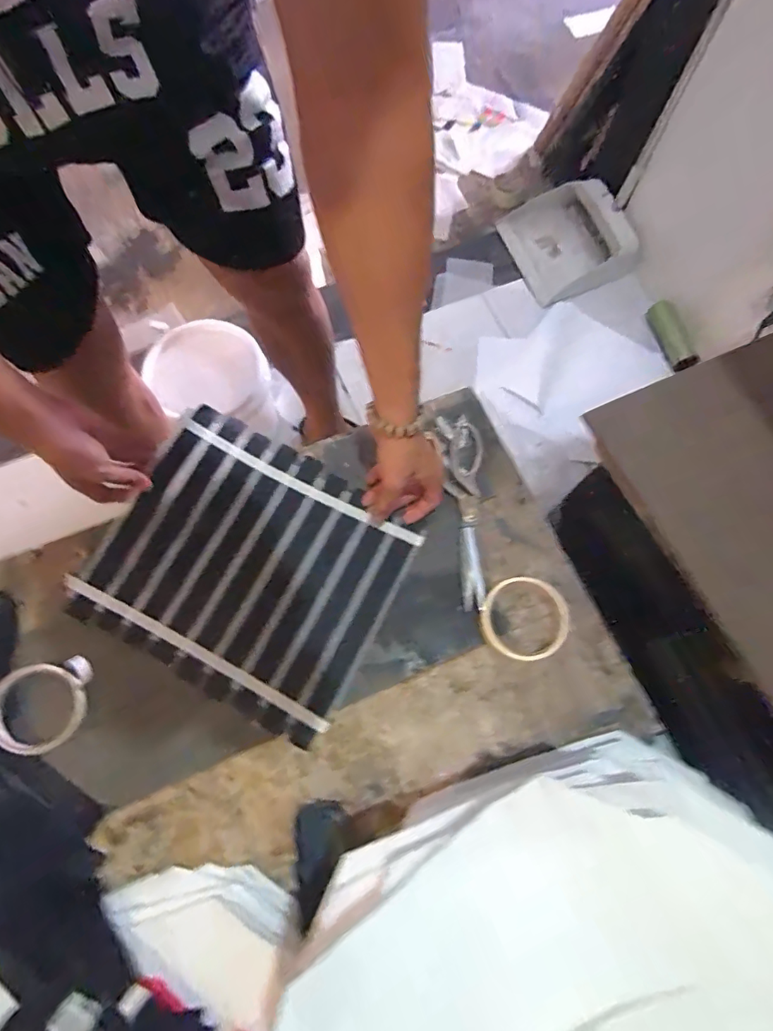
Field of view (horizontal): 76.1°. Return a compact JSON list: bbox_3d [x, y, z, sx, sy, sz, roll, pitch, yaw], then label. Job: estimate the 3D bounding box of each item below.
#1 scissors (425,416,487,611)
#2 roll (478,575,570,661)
[{"bbox_3d":[0.099,-0.013,0.591,0.058,0.012,0.240,-9,72,-2],"label":"scissors"},{"bbox_3d":[0.150,0.113,0.542,0.090,0.025,0.088,0,71,1],"label":"roll"}]

